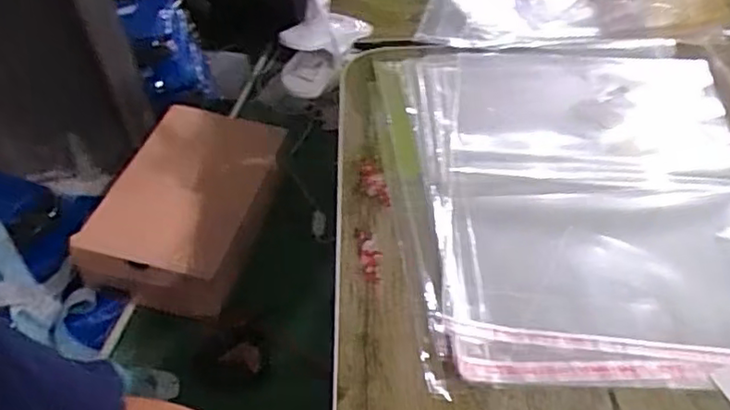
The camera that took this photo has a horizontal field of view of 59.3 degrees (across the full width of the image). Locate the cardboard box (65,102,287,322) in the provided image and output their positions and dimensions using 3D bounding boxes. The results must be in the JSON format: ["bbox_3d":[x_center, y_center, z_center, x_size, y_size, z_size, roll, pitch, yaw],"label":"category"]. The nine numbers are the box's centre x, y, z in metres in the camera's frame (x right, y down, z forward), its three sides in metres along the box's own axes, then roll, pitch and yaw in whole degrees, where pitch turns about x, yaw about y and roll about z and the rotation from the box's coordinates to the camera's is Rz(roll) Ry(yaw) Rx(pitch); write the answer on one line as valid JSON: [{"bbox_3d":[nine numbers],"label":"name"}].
[{"bbox_3d":[-0.313,-0.001,1.158,0.267,0.114,0.378,10,48,13],"label":"cardboard box"}]

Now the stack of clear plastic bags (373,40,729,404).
[{"bbox_3d":[0.225,-0.028,0.653,0.386,0.014,0.460,-1,46,1],"label":"stack of clear plastic bags"}]

